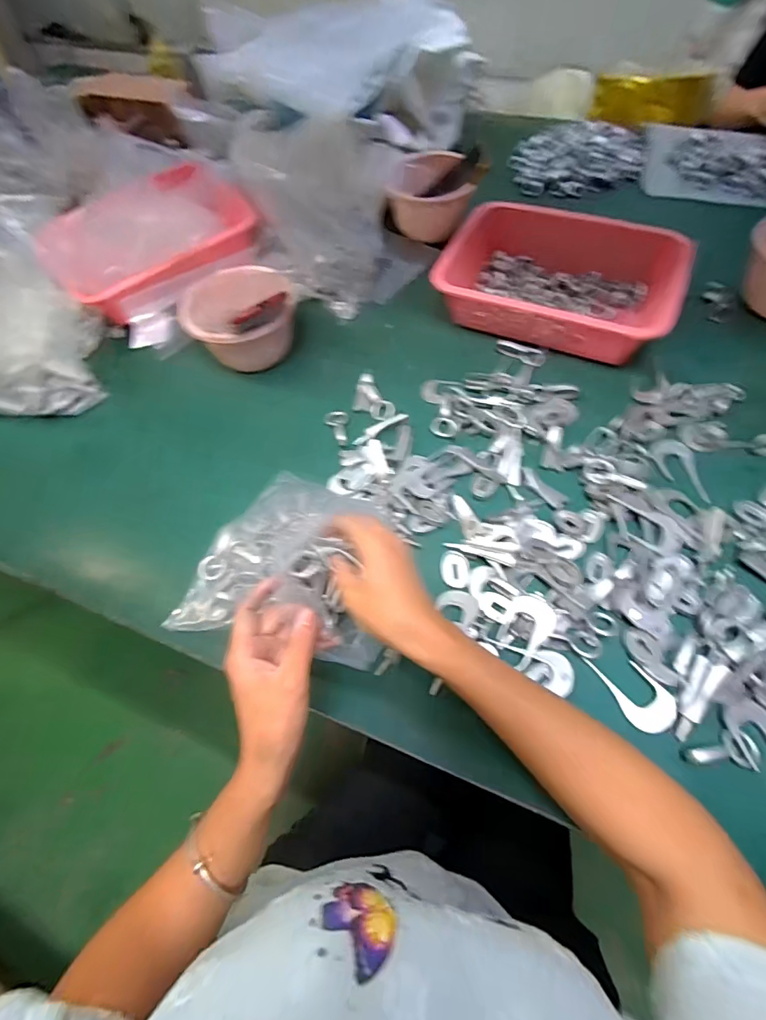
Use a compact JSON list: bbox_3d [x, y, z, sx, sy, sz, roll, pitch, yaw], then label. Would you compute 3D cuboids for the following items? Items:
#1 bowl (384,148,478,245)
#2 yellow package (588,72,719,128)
[{"bbox_3d":[0.077,-0.517,0.779,0.138,0.074,0.136,0,60,4],"label":"bowl"},{"bbox_3d":[0.729,-1.122,1.292,0.296,0.102,0.058,29,67,19],"label":"yellow package"}]

